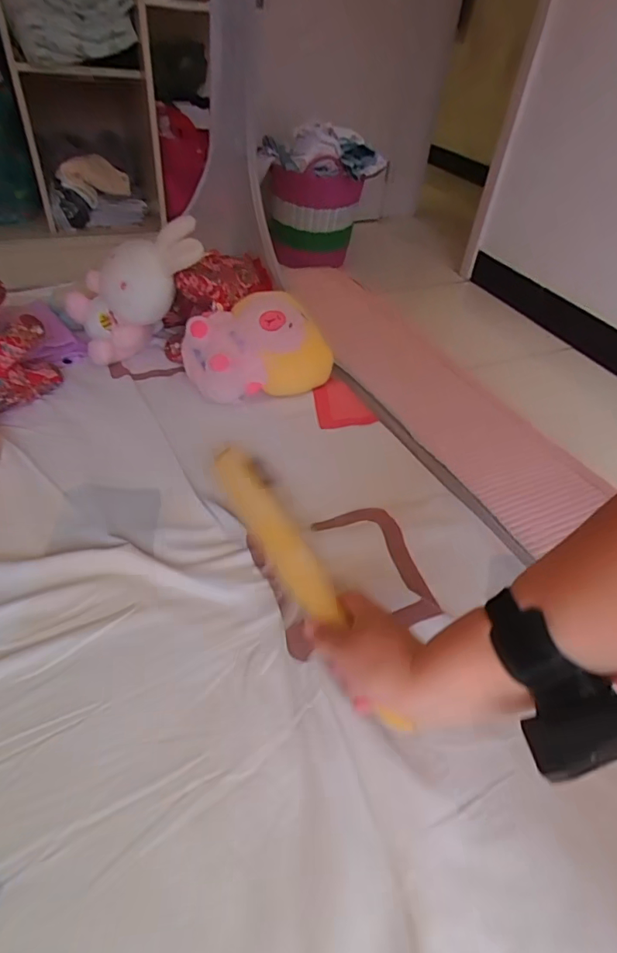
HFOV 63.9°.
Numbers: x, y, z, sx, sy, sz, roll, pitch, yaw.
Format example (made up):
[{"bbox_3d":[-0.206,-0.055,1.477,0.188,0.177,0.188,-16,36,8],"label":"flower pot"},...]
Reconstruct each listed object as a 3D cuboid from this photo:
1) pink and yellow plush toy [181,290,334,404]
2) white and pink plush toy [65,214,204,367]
[{"bbox_3d":[-0.082,-0.193,0.755,0.212,0.112,0.121,-15,48,-21],"label":"pink and yellow plush toy"},{"bbox_3d":[-0.260,-0.289,0.765,0.128,0.267,0.122,38,31,-33],"label":"white and pink plush toy"}]

